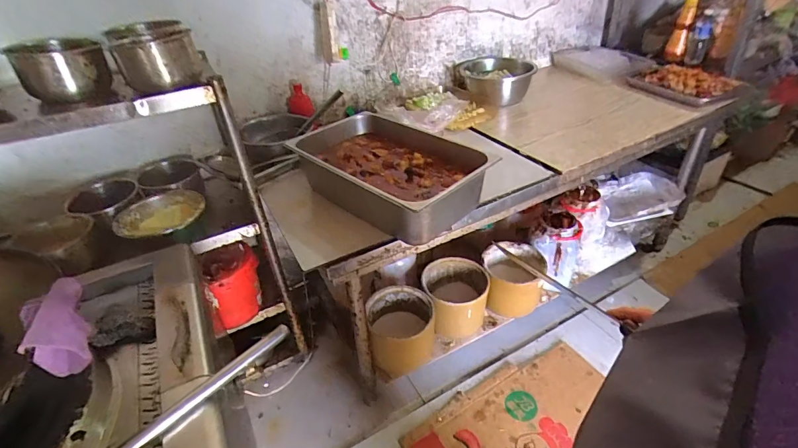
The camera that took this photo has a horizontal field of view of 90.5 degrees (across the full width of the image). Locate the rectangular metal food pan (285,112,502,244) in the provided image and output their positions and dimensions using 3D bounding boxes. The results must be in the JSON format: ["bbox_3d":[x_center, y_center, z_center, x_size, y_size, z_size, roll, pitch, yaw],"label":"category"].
[{"bbox_3d":[-0.038,-0.154,1.114,0.539,0.139,0.341,28,47,36],"label":"rectangular metal food pan"}]

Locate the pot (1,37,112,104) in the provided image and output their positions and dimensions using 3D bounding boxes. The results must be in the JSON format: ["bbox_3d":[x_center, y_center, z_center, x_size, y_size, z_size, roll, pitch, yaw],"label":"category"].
[{"bbox_3d":[-0.768,-0.356,0.910,0.168,0.119,0.132,-27,42,-28],"label":"pot"}]

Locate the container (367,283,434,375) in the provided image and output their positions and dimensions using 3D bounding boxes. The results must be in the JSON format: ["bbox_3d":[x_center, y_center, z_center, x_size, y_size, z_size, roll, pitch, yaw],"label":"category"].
[{"bbox_3d":[0.018,0.361,1.346,0.235,0.198,0.219,-9,37,-6],"label":"container"}]

